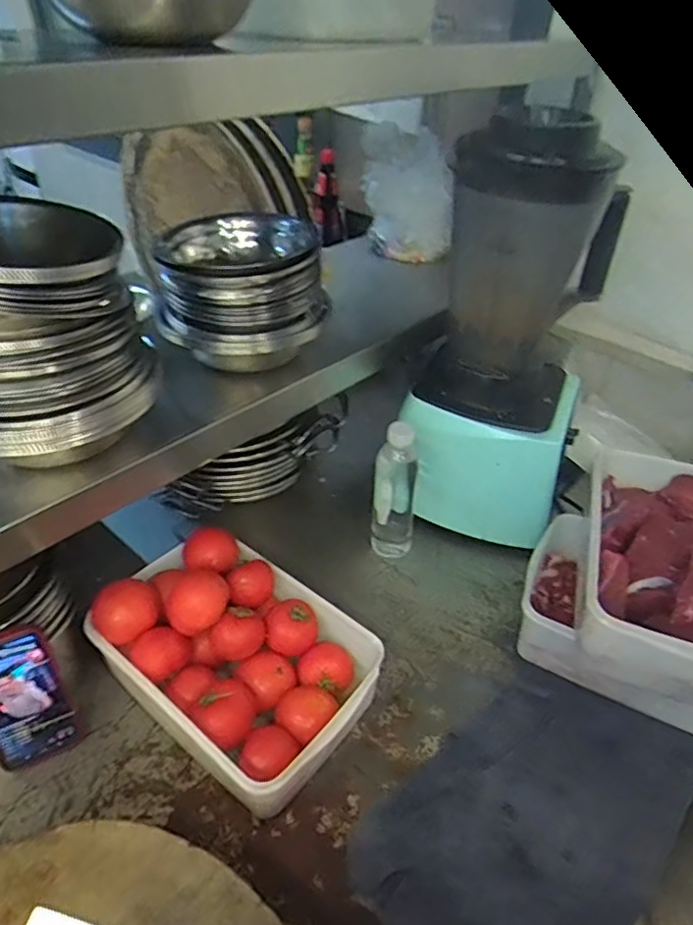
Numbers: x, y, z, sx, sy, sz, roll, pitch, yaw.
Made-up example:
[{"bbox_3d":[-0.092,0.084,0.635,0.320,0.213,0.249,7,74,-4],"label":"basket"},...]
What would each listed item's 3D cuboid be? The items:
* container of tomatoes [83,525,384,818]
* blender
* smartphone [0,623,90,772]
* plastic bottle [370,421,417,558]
[{"bbox_3d":[-0.117,0.211,0.641,0.289,0.118,0.201,28,45,28],"label":"container of tomatoes"},{"bbox_3d":[0.226,-0.179,0.807,0.210,0.494,0.267,15,40,14],"label":"blender"},{"bbox_3d":[-0.316,0.231,0.577,0.081,0.161,0.012,-19,32,-23],"label":"smartphone"},{"bbox_3d":[0.069,0.037,0.815,0.064,0.214,0.060,6,39,3],"label":"plastic bottle"}]

